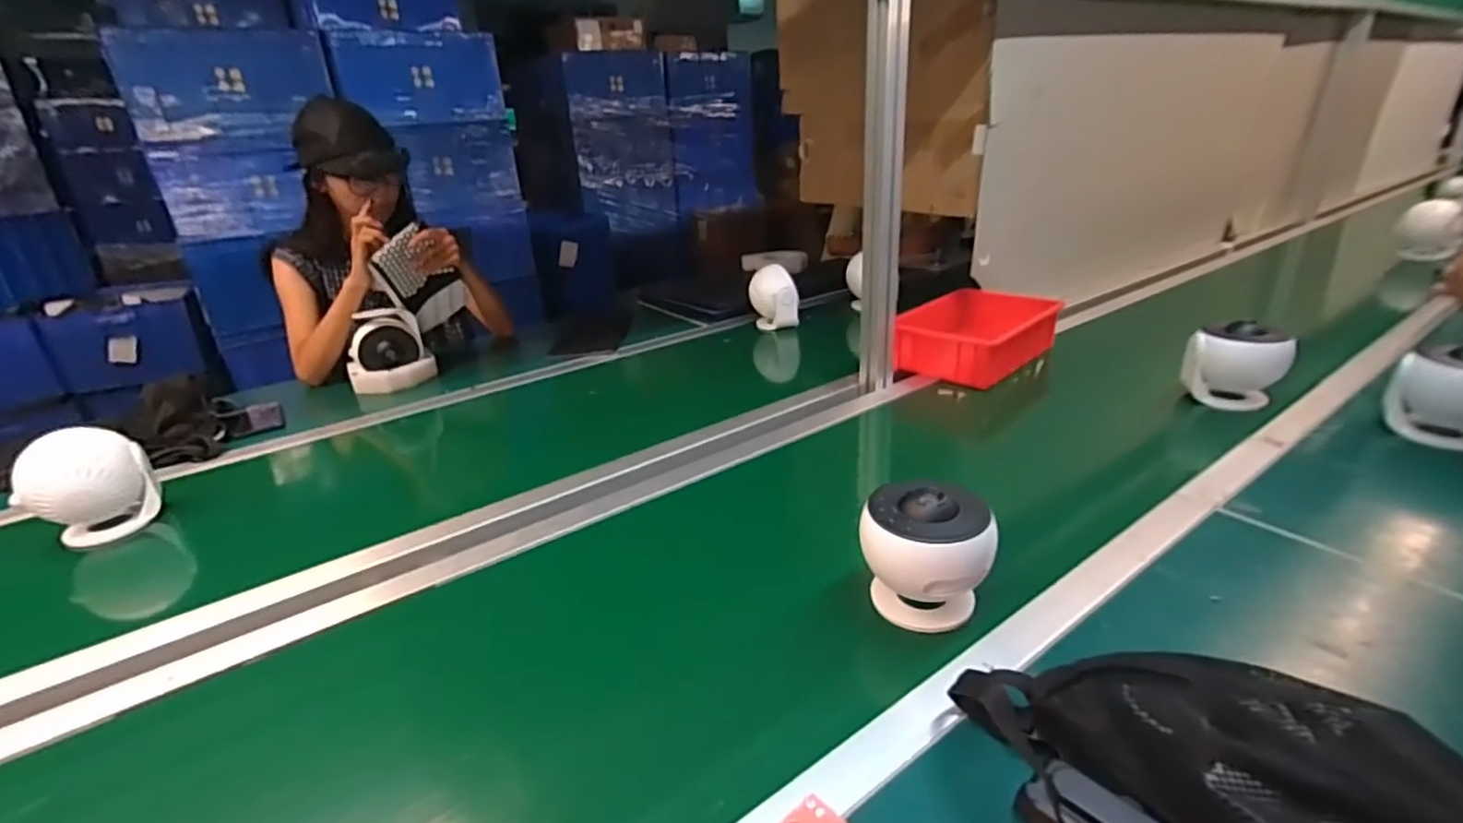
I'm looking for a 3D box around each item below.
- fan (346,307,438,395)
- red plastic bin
[{"bbox_3d":[-0.675,-0.120,1.282,0.154,0.136,0.099,-17,25,-27],"label":"fan"},{"bbox_3d":[0.459,-0.135,1.219,0.206,0.104,0.293,16,30,41],"label":"red plastic bin"}]

